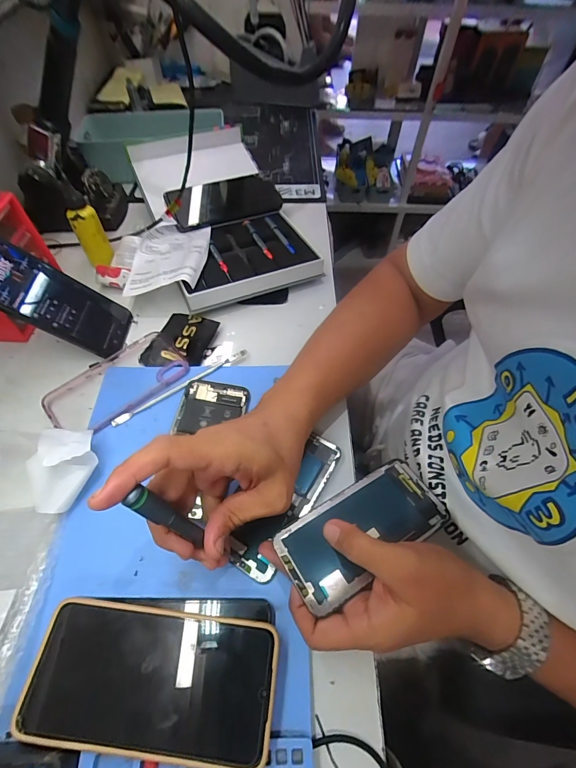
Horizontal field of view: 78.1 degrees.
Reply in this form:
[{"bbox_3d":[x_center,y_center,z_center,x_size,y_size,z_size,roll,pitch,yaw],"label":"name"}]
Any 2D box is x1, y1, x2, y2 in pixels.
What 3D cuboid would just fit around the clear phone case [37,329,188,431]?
[{"bbox_3d":[-0.189,-0.002,0.395,0.144,0.009,0.086,-39,66,-23],"label":"clear phone case"}]

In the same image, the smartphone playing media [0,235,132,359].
[{"bbox_3d":[-0.262,-0.095,0.393,0.014,0.168,0.077,-23,50,38],"label":"smartphone playing media"}]

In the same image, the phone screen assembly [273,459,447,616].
[{"bbox_3d":[0.062,0.117,0.294,0.138,0.011,0.066,-26,62,-20],"label":"phone screen assembly"}]

